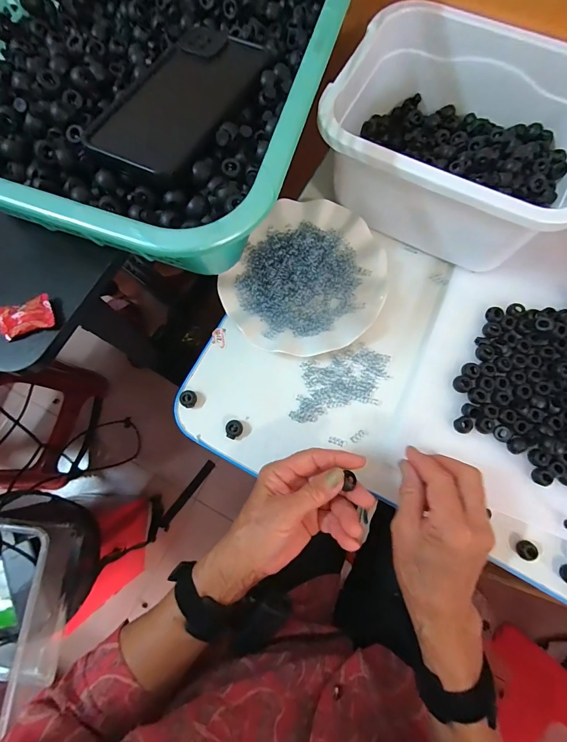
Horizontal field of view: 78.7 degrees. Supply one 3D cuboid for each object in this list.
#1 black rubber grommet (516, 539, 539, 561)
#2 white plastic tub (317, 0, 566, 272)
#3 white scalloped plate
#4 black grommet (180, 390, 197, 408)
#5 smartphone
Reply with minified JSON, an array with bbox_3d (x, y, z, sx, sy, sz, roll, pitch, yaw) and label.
[{"bbox_3d":[0.239,0.176,0.339,0.017,0.013,0.016,0,77,1],"label":"black rubber grommet"},{"bbox_3d":[0.172,-0.228,0.358,0.241,0.115,0.185,28,79,7],"label":"white plastic tub"},{"bbox_3d":[0.029,-0.102,0.390,0.161,0.027,0.182,30,79,7],"label":"white scalloped plate"},{"bbox_3d":[-0.102,0.030,0.372,0.015,0.013,0.017,24,79,6],"label":"black grommet"},{"bbox_3d":[-0.076,-0.211,0.269,0.081,0.008,0.159,25,73,8],"label":"smartphone"}]

